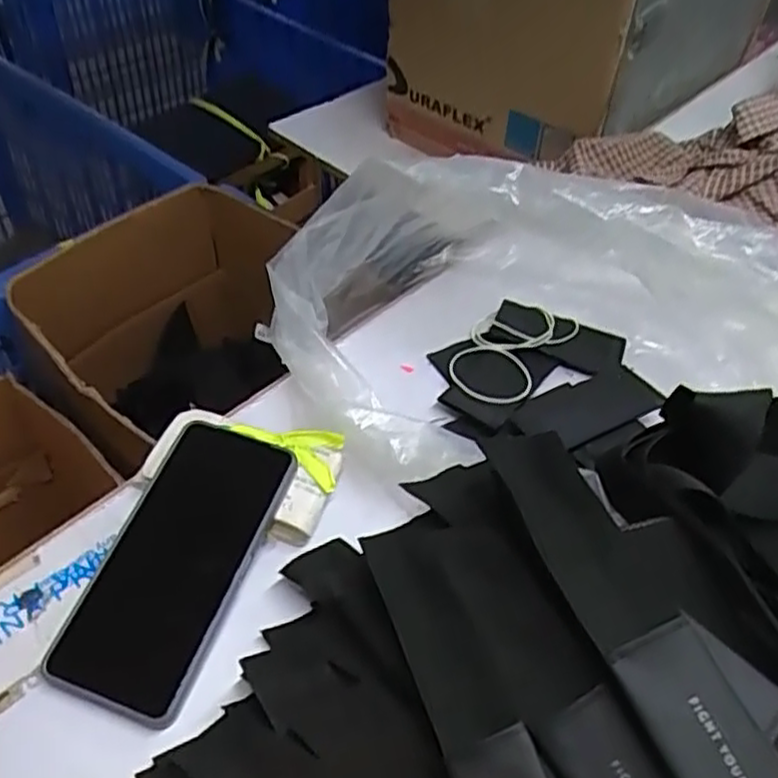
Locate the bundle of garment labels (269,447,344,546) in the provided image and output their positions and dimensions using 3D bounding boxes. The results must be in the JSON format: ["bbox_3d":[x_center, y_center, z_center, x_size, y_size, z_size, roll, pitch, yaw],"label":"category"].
[{"bbox_3d":[-0.050,0.065,0.451,0.024,0.020,0.065,20,61,14],"label":"bundle of garment labels"}]

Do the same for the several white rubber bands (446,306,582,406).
[{"bbox_3d":[0.093,-0.033,0.561,0.070,0.006,0.123,28,52,21],"label":"several white rubber bands"}]

